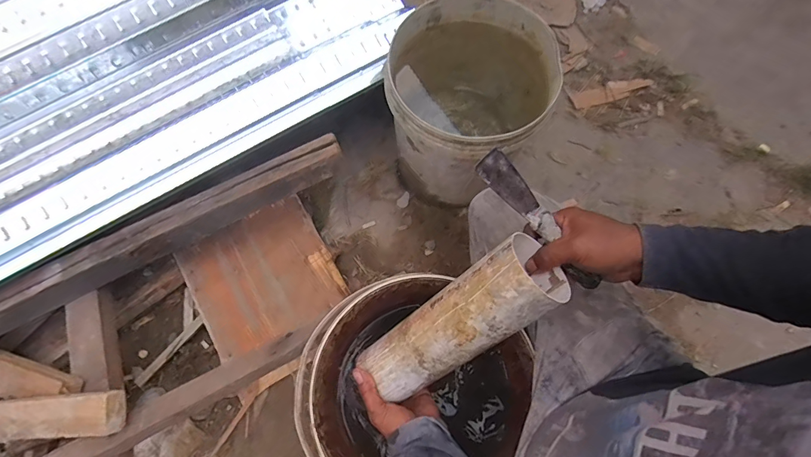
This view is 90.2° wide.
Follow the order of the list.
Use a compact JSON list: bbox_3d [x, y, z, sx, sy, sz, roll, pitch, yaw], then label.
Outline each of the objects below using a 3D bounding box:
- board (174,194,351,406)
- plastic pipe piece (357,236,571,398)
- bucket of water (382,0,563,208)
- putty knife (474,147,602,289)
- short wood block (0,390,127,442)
[{"bbox_3d":[-0.294,0.135,0.886,0.291,0.013,0.344,-29,81,-11],"label":"board"},{"bbox_3d":[0.056,0.122,0.493,0.289,0.087,0.084,-43,70,28],"label":"plastic pipe piece"},{"bbox_3d":[0.116,-0.223,0.848,0.276,0.343,0.295,0,67,-1],"label":"bucket of water"},{"bbox_3d":[0.153,-0.007,0.458,0.040,0.015,0.193,-42,93,-13],"label":"putty knife"},{"bbox_3d":[-0.589,0.297,0.630,0.376,0.030,0.058,-12,69,17],"label":"short wood block"}]

